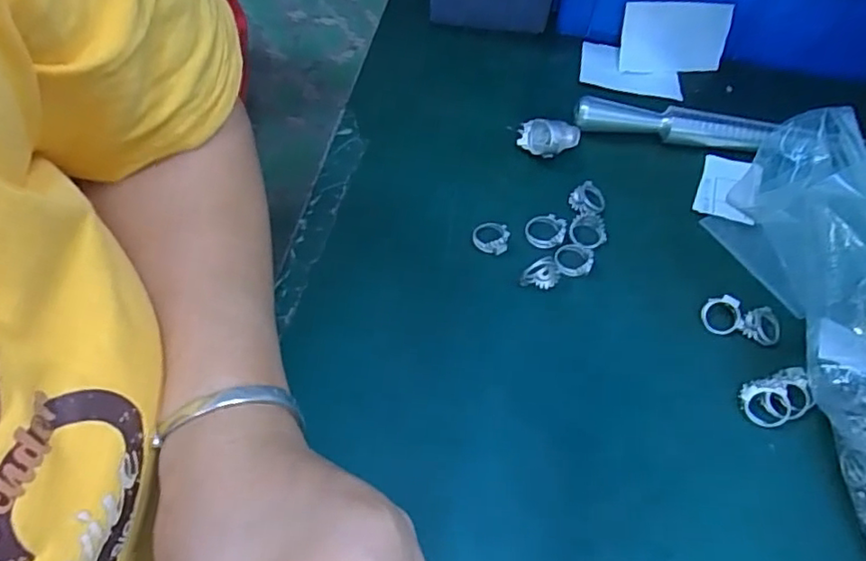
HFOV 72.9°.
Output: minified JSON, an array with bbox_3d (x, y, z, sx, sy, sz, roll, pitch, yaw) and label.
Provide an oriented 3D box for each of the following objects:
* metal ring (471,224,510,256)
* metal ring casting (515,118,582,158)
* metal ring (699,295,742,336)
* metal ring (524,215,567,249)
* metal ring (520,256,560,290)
[{"bbox_3d":[0.034,-0.026,0.349,0.021,0.007,0.019,12,60,4],"label":"metal ring"},{"bbox_3d":[0.077,-0.090,0.380,0.041,0.021,0.020,-5,60,-6],"label":"metal ring casting"},{"bbox_3d":[0.160,0.020,0.326,0.021,0.004,0.021,0,88,11],"label":"metal ring"},{"bbox_3d":[0.067,-0.031,0.350,0.023,0.005,0.022,1,59,-2],"label":"metal ring"},{"bbox_3d":[0.062,-0.002,0.336,0.023,0.009,0.015,-33,66,-20],"label":"metal ring"}]

